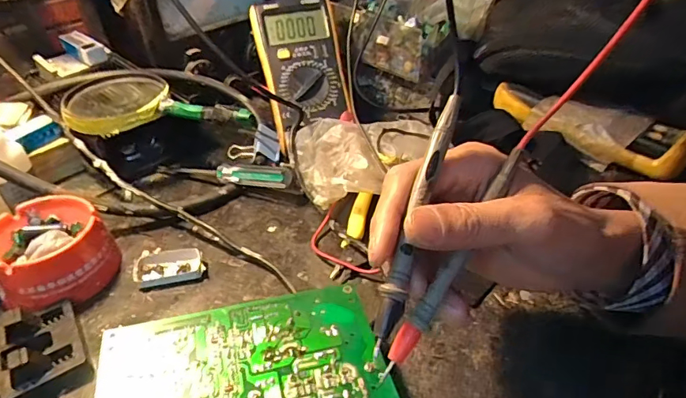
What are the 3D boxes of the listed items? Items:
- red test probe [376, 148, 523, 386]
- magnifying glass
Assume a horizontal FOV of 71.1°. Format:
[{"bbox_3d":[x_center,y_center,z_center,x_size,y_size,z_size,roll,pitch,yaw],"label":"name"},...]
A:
[{"bbox_3d":[0.057,0.030,0.242,0.010,0.006,0.138,27,76,30],"label":"red test probe"},{"bbox_3d":[-0.173,-0.095,0.460,0.184,0.020,0.089,1,39,1],"label":"magnifying glass"}]

